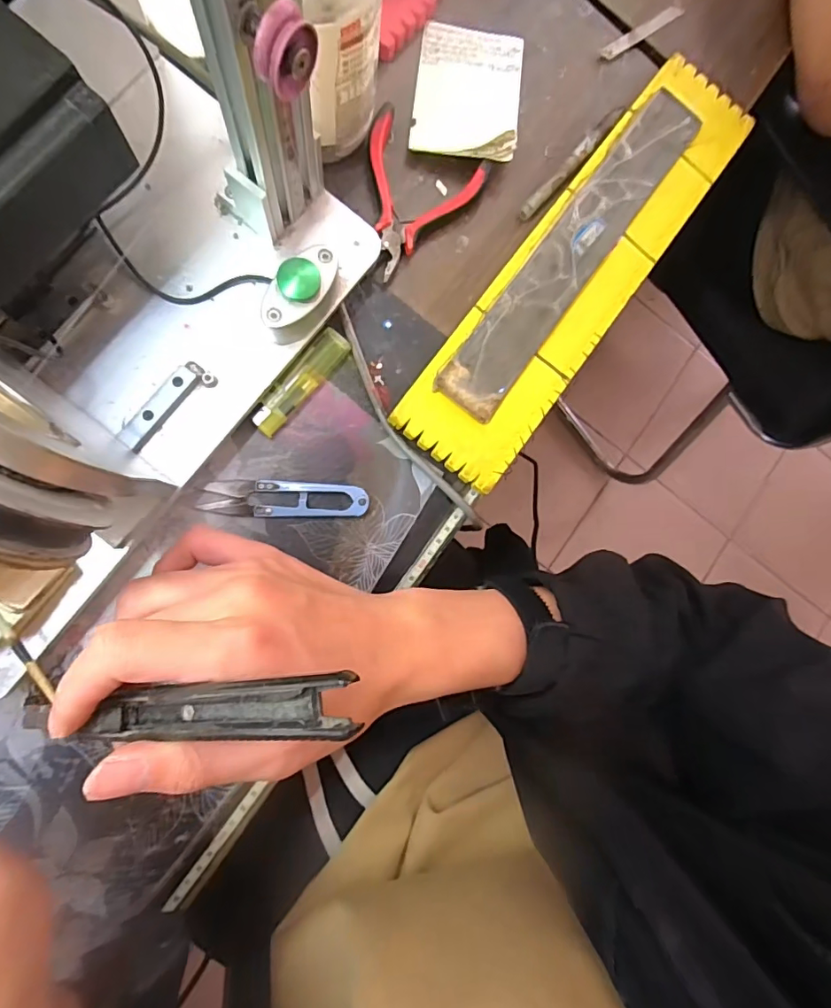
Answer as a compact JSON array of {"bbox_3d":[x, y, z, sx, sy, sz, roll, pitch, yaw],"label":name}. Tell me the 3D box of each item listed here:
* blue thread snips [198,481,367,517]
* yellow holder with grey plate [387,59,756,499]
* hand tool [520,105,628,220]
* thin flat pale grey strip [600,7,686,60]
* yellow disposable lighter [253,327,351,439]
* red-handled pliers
[{"bbox_3d":[-0.081,-0.003,0.315,0.101,0.010,0.022,1,86,-9],"label":"blue thread snips"},{"bbox_3d":[0.116,-0.165,0.352,0.077,0.020,0.341,38,81,-5],"label":"yellow holder with grey plate"},{"bbox_3d":[0.112,-0.243,0.359,0.009,0.009,0.111,41,81,-4],"label":"hand tool"},{"bbox_3d":[0.168,-0.350,0.376,0.074,0.004,0.011,-34,90,-7],"label":"thin flat pale grey strip"},{"bbox_3d":[-0.072,-0.078,0.319,0.018,0.010,0.078,40,81,-4],"label":"yellow disposable lighter"},{"bbox_3d":[-0.011,-0.211,0.330,0.076,0.008,0.099,44,81,-4],"label":"red-handled pliers"}]

